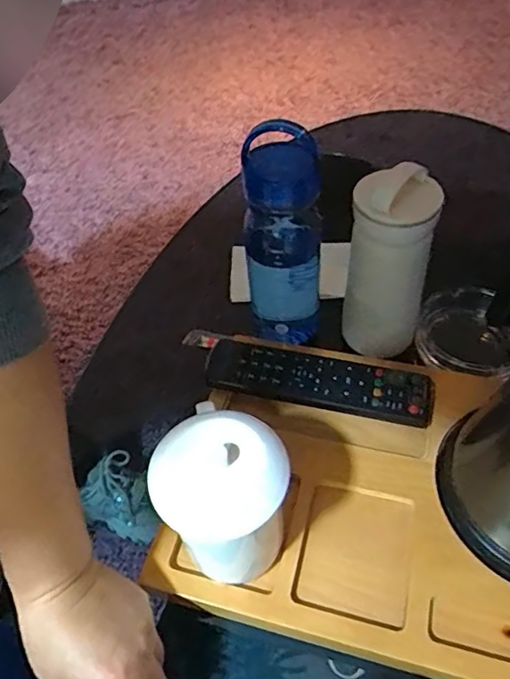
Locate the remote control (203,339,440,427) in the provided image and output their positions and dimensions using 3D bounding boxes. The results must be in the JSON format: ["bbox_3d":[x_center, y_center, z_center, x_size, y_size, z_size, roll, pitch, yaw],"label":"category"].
[{"bbox_3d":[0.055,0.037,0.471,0.190,0.026,0.047,6,50,11],"label":"remote control"}]

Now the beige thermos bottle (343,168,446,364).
[{"bbox_3d":[0.115,-0.056,0.480,0.069,0.194,0.056,17,53,18],"label":"beige thermos bottle"}]

